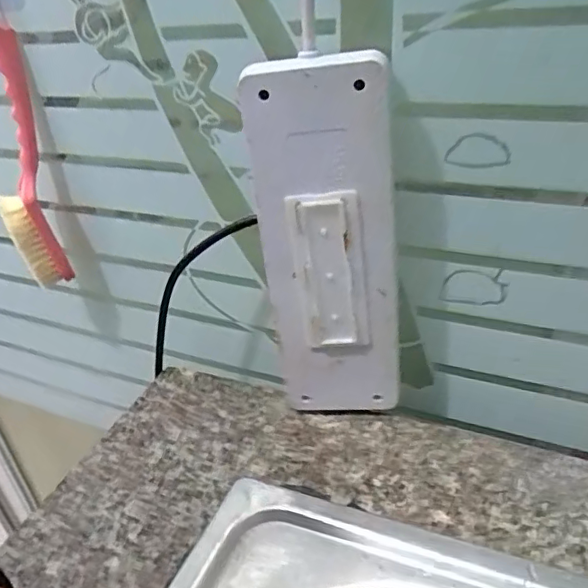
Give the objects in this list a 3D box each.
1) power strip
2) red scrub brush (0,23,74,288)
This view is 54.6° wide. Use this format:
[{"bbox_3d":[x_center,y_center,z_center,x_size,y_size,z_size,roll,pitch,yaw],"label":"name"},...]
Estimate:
[{"bbox_3d":[0.020,-0.017,0.336,0.076,0.224,0.025,0,32,12],"label":"power strip"},{"bbox_3d":[-0.208,-0.102,0.428,0.049,0.201,0.024,-31,40,-33],"label":"red scrub brush"}]

